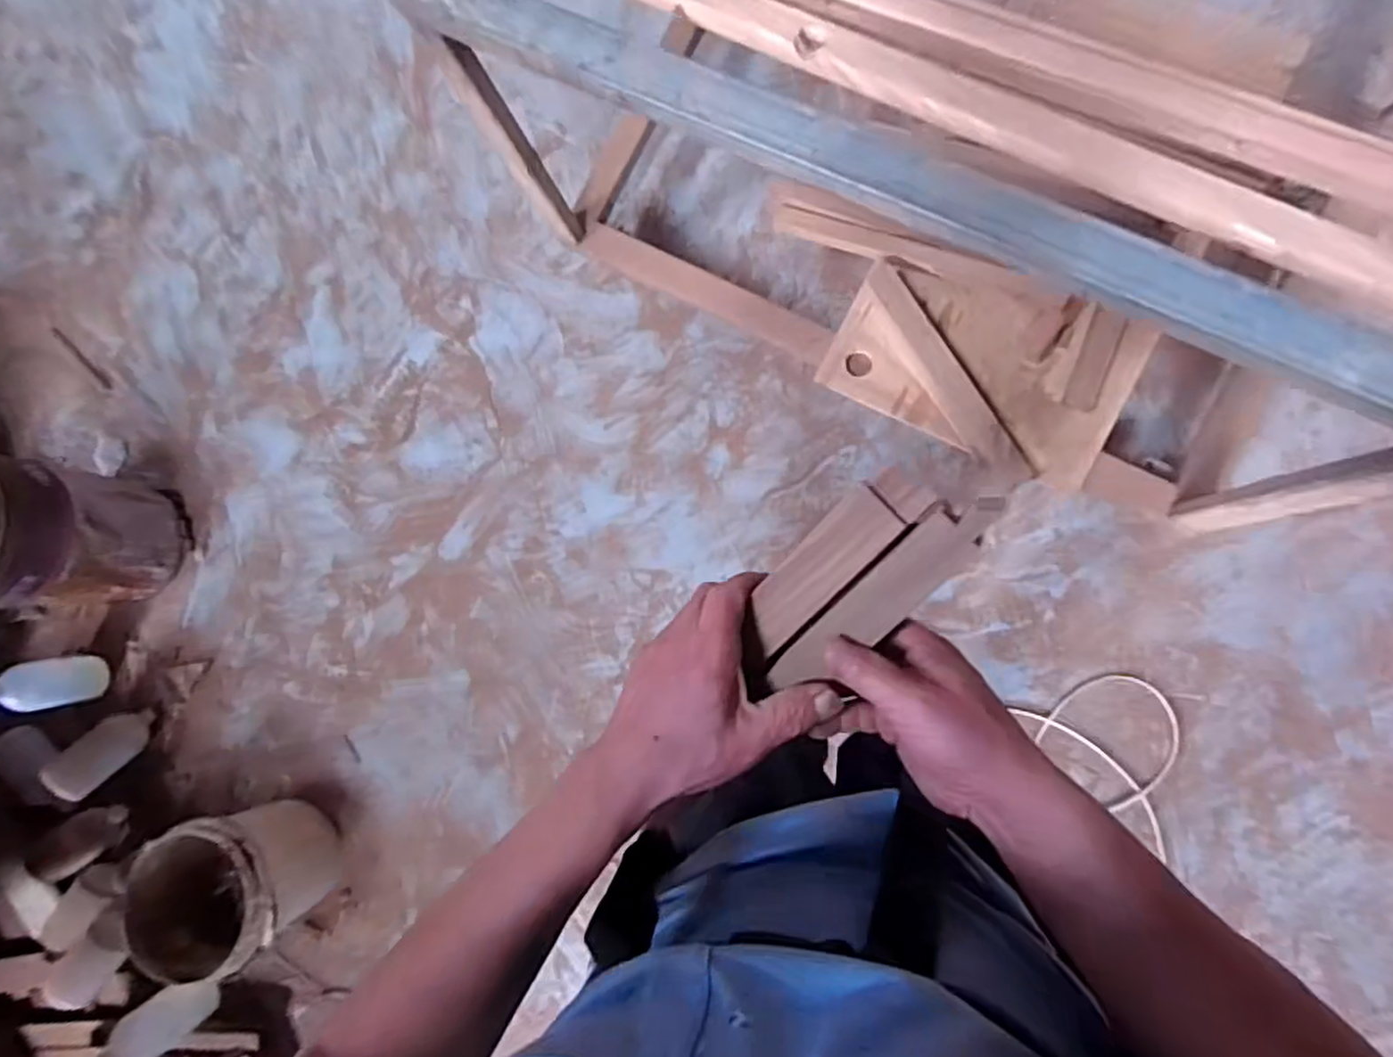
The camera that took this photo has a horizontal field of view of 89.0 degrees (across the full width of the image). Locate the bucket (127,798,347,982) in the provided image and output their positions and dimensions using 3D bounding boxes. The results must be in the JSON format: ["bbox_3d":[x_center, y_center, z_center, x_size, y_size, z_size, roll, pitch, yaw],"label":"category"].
[{"bbox_3d":[-0.845,0.646,1.311,0.270,0.298,0.246,0,87,4],"label":"bucket"}]

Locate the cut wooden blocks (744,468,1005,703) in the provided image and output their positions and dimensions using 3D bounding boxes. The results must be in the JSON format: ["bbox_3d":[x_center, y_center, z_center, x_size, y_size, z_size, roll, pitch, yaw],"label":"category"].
[{"bbox_3d":[0.083,0.029,0.390,0.065,0.021,0.162,48,115,5],"label":"cut wooden blocks"}]

